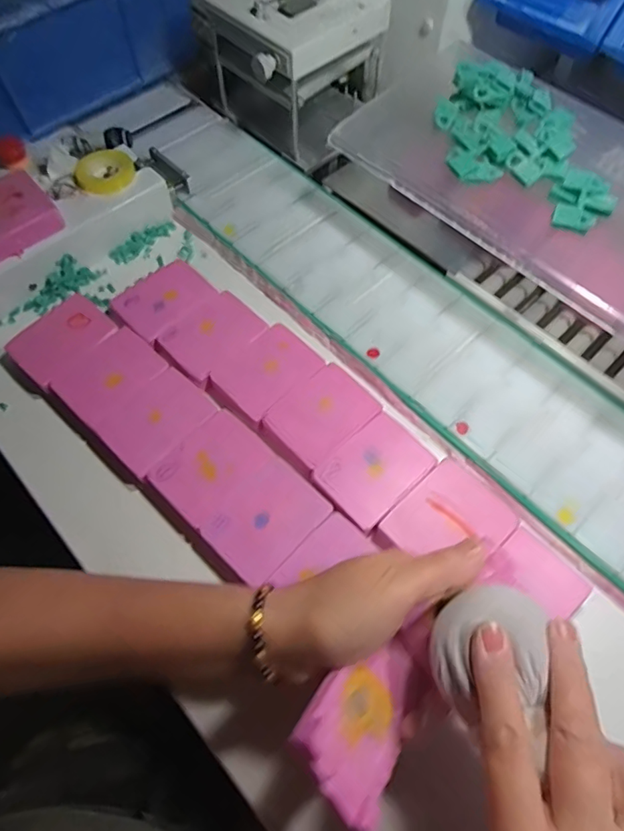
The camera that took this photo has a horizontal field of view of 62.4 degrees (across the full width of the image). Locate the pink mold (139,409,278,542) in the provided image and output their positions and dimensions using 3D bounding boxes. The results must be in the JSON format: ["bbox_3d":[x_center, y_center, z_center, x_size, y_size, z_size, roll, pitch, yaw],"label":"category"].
[{"bbox_3d":[-0.077,0.042,0.380,0.058,0.022,0.085,39,65,17],"label":"pink mold"}]

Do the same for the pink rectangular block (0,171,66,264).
[{"bbox_3d":[-0.264,-0.169,0.442,0.078,0.027,0.064,-37,68,-16],"label":"pink rectangular block"}]

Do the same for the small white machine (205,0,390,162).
[{"bbox_3d":[-0.017,-0.383,0.503,0.141,0.187,0.166,41,66,18],"label":"small white machine"}]

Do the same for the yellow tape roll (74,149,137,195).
[{"bbox_3d":[-0.191,-0.224,0.476,0.053,0.015,0.053,0,63,1],"label":"yellow tape roll"}]

